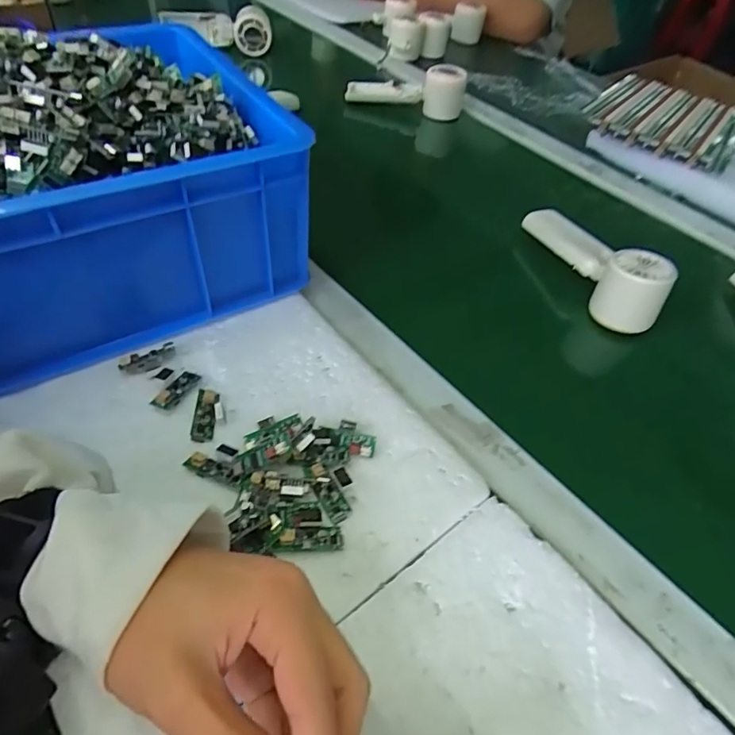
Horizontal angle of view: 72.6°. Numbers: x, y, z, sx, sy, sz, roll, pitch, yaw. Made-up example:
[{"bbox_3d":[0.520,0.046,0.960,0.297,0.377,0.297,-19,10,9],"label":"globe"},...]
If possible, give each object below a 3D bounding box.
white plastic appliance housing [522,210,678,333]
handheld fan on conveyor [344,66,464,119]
[{"bbox_3d":[0.211,-0.102,0.477,0.047,0.064,0.163,-20,55,-21],"label":"white plastic appliance housing"},{"bbox_3d":[0.057,-0.408,0.725,0.167,0.058,0.049,9,50,3],"label":"handheld fan on conveyor"}]

